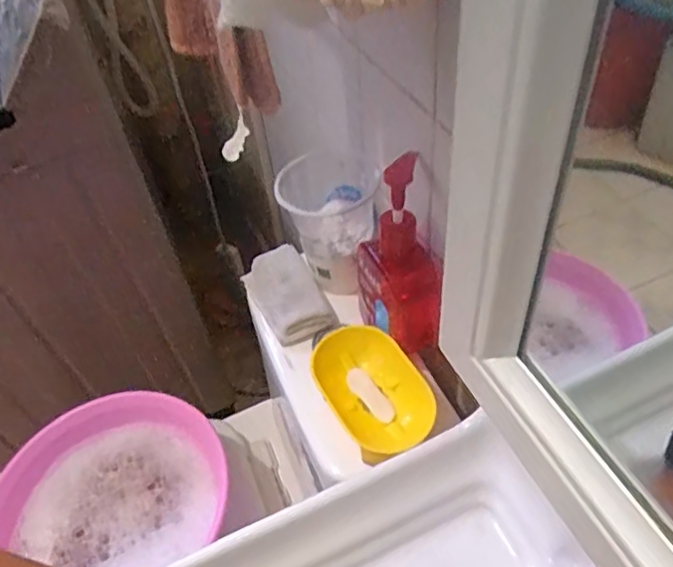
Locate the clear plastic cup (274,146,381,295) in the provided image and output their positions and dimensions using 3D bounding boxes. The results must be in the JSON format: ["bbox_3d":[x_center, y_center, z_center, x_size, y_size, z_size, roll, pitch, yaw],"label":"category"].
[{"bbox_3d":[-0.006,-0.074,0.715,0.112,0.127,0.116,-7,47,0],"label":"clear plastic cup"}]

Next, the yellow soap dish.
[{"bbox_3d":[0.040,0.110,0.605,0.094,0.045,0.144,-24,49,-15],"label":"yellow soap dish"}]

